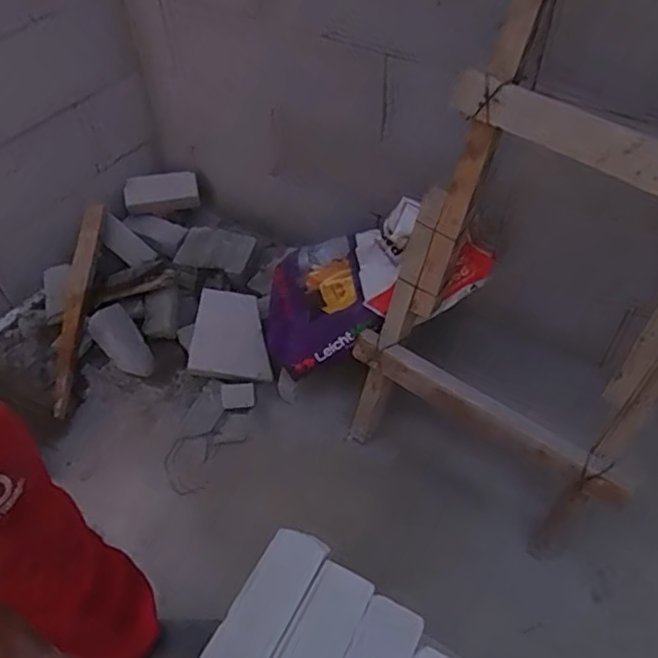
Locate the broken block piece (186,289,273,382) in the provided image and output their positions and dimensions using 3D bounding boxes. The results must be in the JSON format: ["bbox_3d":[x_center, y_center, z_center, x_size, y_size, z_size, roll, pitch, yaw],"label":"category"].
[{"bbox_3d":[-0.219,0.018,1.406,0.196,0.055,0.199,4,79,11],"label":"broken block piece"}]

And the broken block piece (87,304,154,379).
[{"bbox_3d":[-0.483,0.034,1.417,0.092,0.041,0.186,-37,88,-26],"label":"broken block piece"}]

